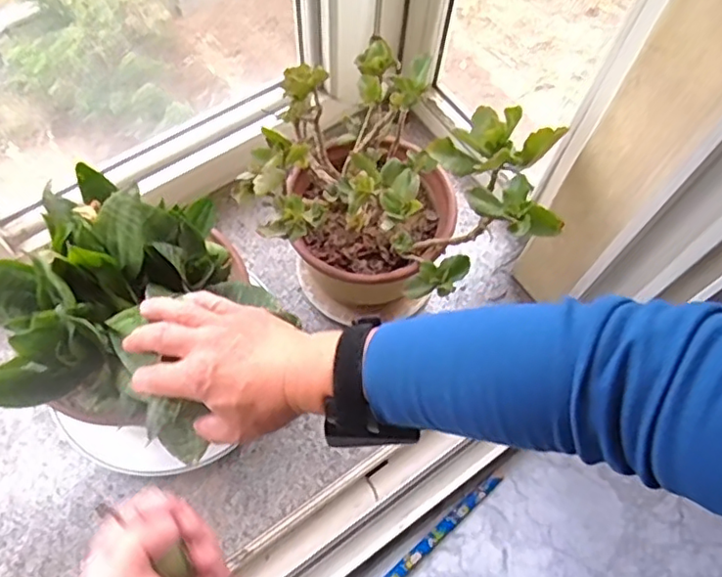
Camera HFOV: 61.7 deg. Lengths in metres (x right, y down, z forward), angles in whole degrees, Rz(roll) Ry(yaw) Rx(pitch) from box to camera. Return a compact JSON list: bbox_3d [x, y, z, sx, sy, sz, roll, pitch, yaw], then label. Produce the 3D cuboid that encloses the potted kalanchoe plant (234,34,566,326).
[{"bbox_3d":[0.044,-0.075,0.630,0.273,0.266,0.204,14,65,5],"label":"potted kalanchoe plant"}]

